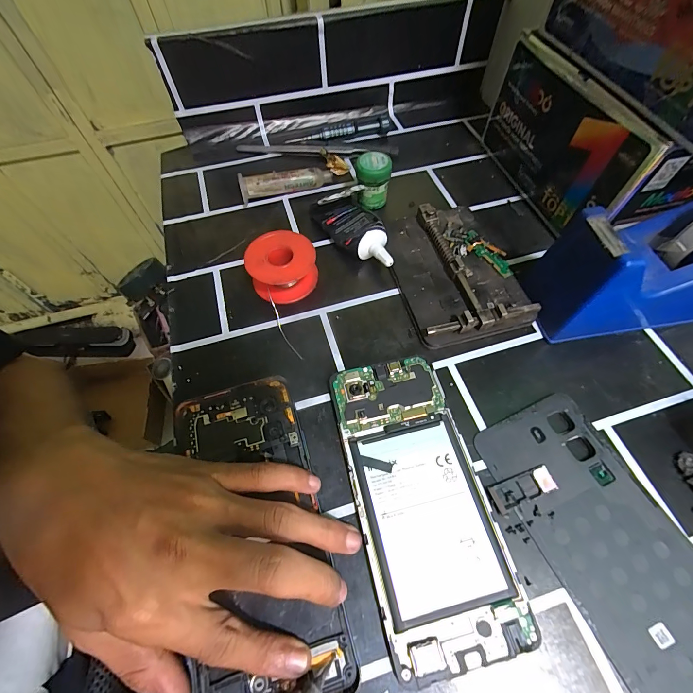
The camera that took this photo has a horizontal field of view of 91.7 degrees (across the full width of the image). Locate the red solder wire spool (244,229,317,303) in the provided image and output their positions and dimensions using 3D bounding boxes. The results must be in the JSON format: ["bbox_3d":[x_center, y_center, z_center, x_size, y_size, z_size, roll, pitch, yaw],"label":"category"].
[{"bbox_3d":[-0.050,-0.063,0.268,0.052,0.031,0.048,-1,61,2],"label":"red solder wire spool"}]

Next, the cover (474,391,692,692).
[{"bbox_3d":[0.146,0.108,0.183,0.073,0.005,0.162,-23,63,-10],"label":"cover"}]

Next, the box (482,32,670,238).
[{"bbox_3d":[0.171,-0.168,0.283,0.016,0.092,0.168,-14,62,-5],"label":"box"}]

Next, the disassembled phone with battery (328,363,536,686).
[{"bbox_3d":[0.041,0.083,0.198,0.073,0.008,0.161,-12,61,-4],"label":"disassembled phone with battery"}]

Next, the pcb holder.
[{"bbox_3d":[0.085,-0.065,0.271,0.089,0.022,0.128,-13,62,-5],"label":"pcb holder"}]

